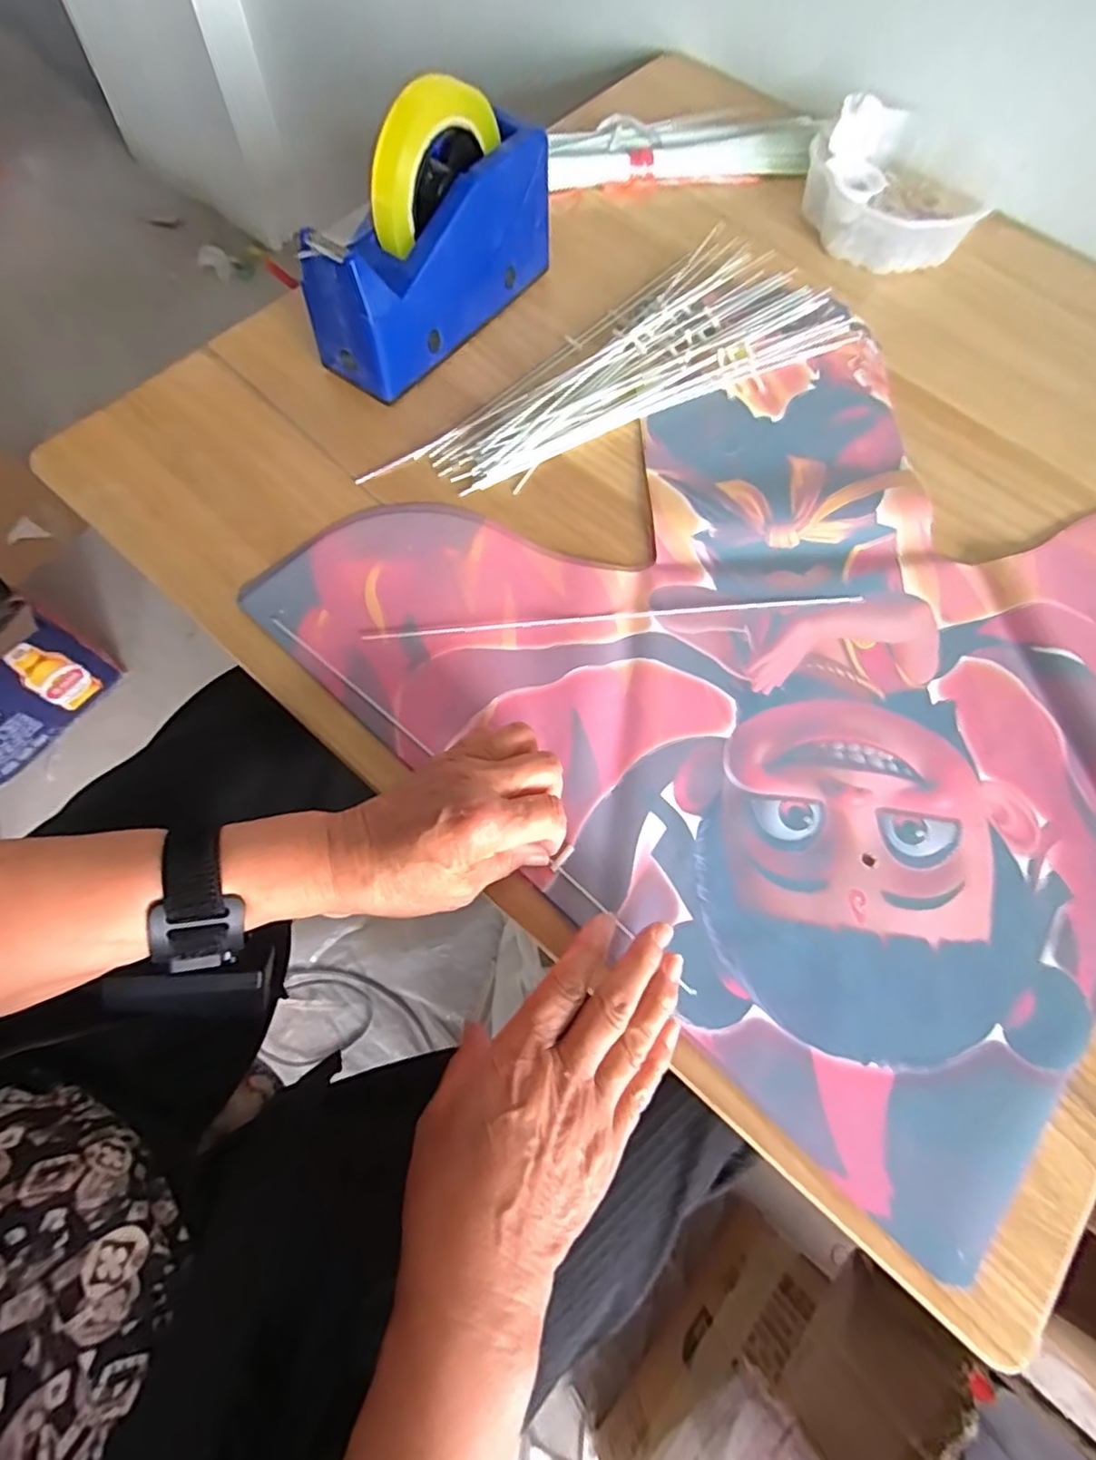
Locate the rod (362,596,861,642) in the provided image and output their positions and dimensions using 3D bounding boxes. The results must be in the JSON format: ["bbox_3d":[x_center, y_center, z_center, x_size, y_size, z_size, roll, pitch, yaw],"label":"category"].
[{"bbox_3d":[0.047,-0.073,0.401,0.323,0.004,0.007,-5,70,-4],"label":"rod"}]

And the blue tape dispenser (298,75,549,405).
[{"bbox_3d":[-0.082,-0.352,0.434,0.064,0.132,0.201,36,73,11],"label":"blue tape dispenser"}]

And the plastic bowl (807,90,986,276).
[{"bbox_3d":[0.298,-0.473,0.530,0.141,0.057,0.137,12,70,2],"label":"plastic bowl"}]

